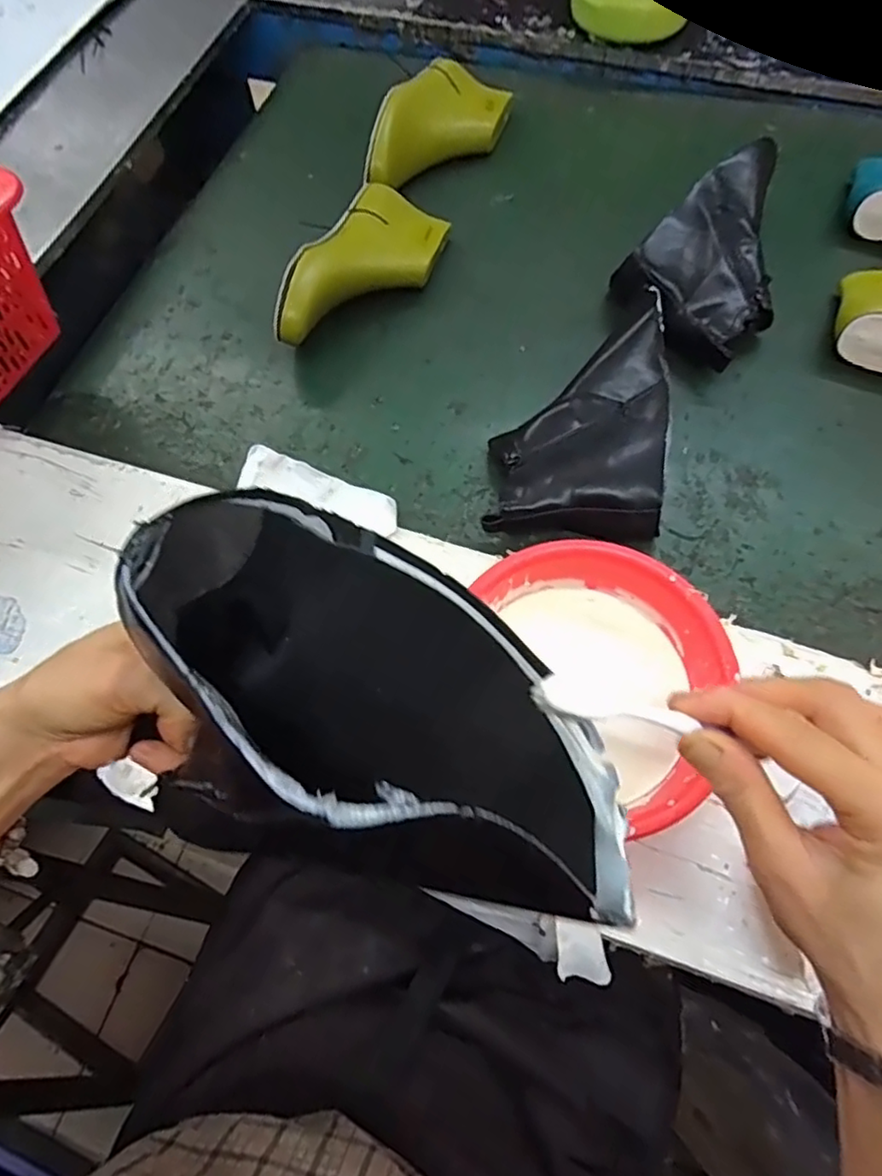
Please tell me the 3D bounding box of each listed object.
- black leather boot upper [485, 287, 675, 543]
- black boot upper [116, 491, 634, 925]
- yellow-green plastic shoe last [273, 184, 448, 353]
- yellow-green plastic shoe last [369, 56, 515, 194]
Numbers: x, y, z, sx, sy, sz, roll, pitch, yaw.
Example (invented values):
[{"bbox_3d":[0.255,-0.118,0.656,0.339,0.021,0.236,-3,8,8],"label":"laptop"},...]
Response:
[{"bbox_3d":[0.118,-0.136,0.549,0.150,0.091,0.174,0,68,3],"label":"black leather boot upper"},{"bbox_3d":[-0.015,0.042,0.235,0.225,0.098,0.093,33,72,4],"label":"black boot upper"},{"bbox_3d":[-0.077,-0.327,0.646,0.100,0.081,0.224,21,70,11],"label":"yellow-green plastic shoe last"},{"bbox_3d":[-0.002,-0.539,0.733,0.107,0.078,0.228,19,70,10],"label":"yellow-green plastic shoe last"}]

